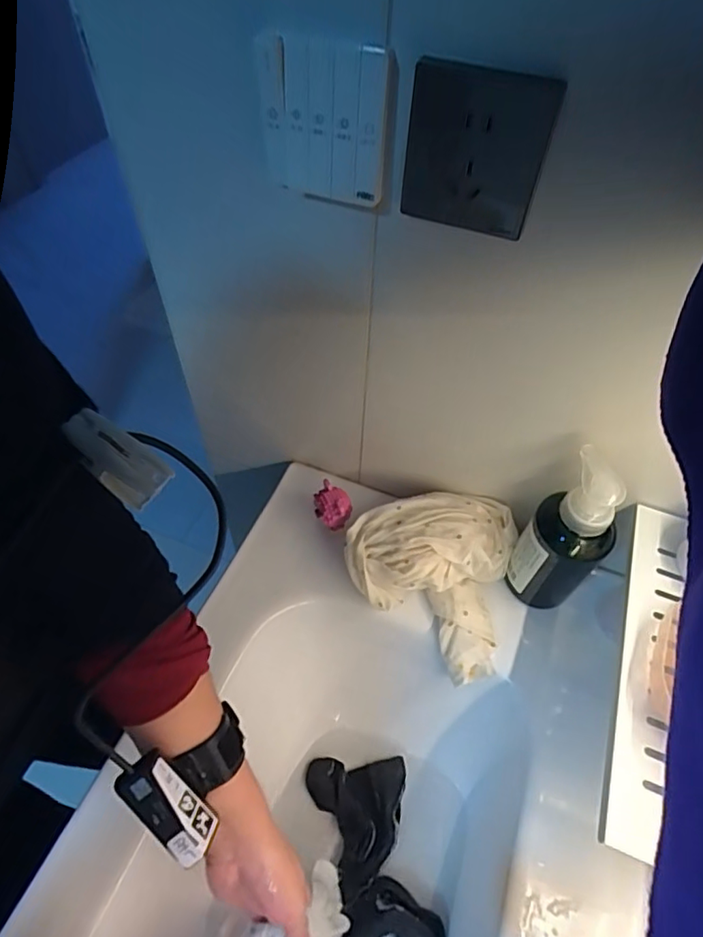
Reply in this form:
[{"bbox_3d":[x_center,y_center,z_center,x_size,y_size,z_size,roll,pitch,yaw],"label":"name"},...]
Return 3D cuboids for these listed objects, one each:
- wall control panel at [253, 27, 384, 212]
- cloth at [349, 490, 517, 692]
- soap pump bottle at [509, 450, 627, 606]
[{"bbox_3d":[-0.020,-0.222,0.353,0.088,0.091,0.013,18,54,12],"label":"wall control panel"},{"bbox_3d":[0.080,0.103,0.555,0.175,0.084,0.172,13,54,9],"label":"cloth"},{"bbox_3d":[0.195,0.066,0.505,0.057,0.177,0.072,-38,62,-26],"label":"soap pump bottle"}]

